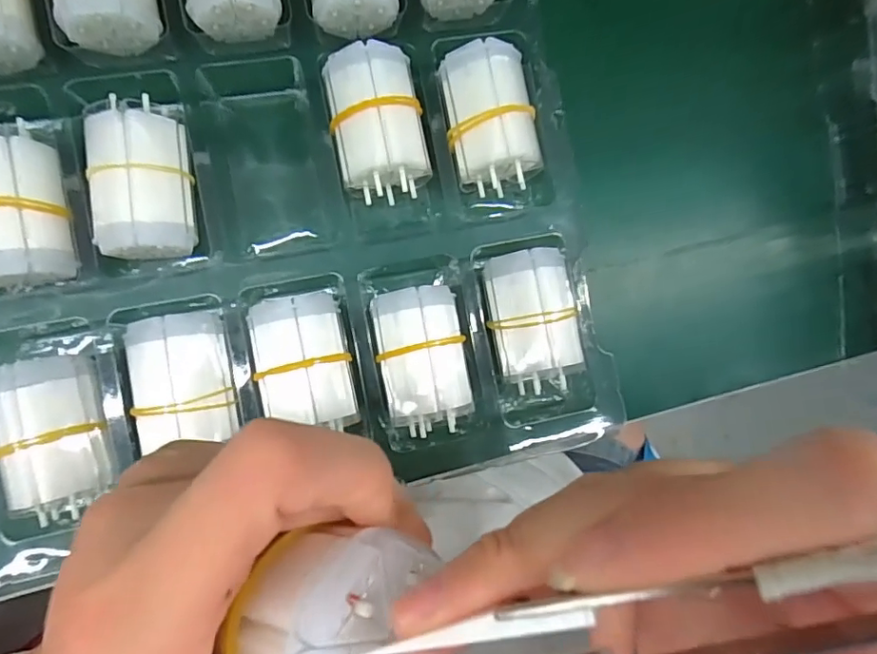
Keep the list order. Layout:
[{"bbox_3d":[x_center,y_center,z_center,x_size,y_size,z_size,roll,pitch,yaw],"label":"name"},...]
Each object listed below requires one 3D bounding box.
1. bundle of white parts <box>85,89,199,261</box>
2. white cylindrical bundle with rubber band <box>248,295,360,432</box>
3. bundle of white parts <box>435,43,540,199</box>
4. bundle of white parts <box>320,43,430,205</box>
[{"bbox_3d":[-0.126,-0.061,0.233,0.037,0.037,0.062,-3,88,-9],"label":"bundle of white parts"},{"bbox_3d":[-0.060,0.015,0.238,0.040,0.038,0.055,-6,88,-9],"label":"white cylindrical bundle with rubber band"},{"bbox_3d":[0.023,-0.097,0.254,0.039,0.035,0.061,-7,88,-9],"label":"bundle of white parts"},{"bbox_3d":[-0.028,-0.090,0.248,0.041,0.039,0.064,-7,88,-9],"label":"bundle of white parts"}]

